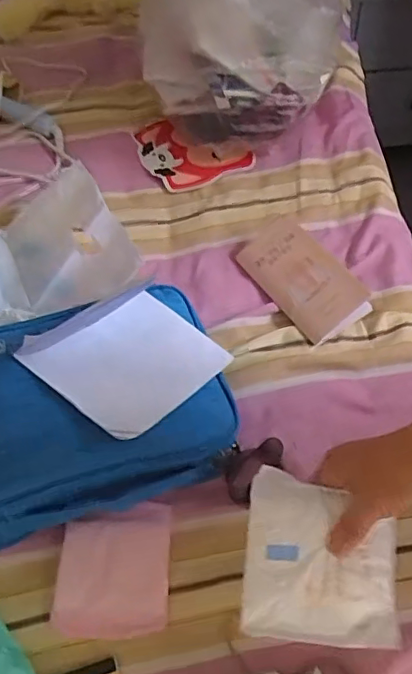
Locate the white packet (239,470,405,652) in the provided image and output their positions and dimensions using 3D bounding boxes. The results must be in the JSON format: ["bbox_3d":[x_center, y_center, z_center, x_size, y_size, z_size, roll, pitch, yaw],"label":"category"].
[{"bbox_3d":[0.096,0.179,0.460,0.130,0.014,0.124,9,79,-13],"label":"white packet"}]

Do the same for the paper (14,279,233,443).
[{"bbox_3d":[-0.070,0.016,0.532,0.132,0.019,0.142,44,53,10],"label":"paper"}]

